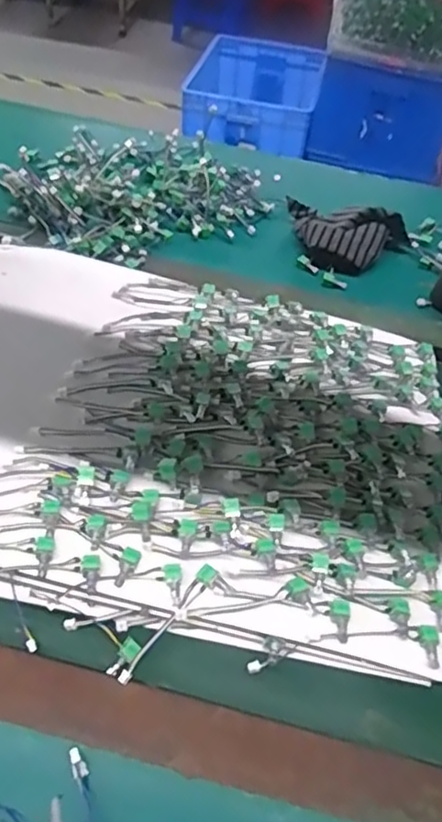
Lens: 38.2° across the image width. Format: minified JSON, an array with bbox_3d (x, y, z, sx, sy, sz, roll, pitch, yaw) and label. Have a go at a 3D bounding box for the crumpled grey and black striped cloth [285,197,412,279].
[{"bbox_3d":[0.140,-0.212,0.765,0.156,0.042,0.106,21,49,13],"label":"crumpled grey and black striped cloth"}]

